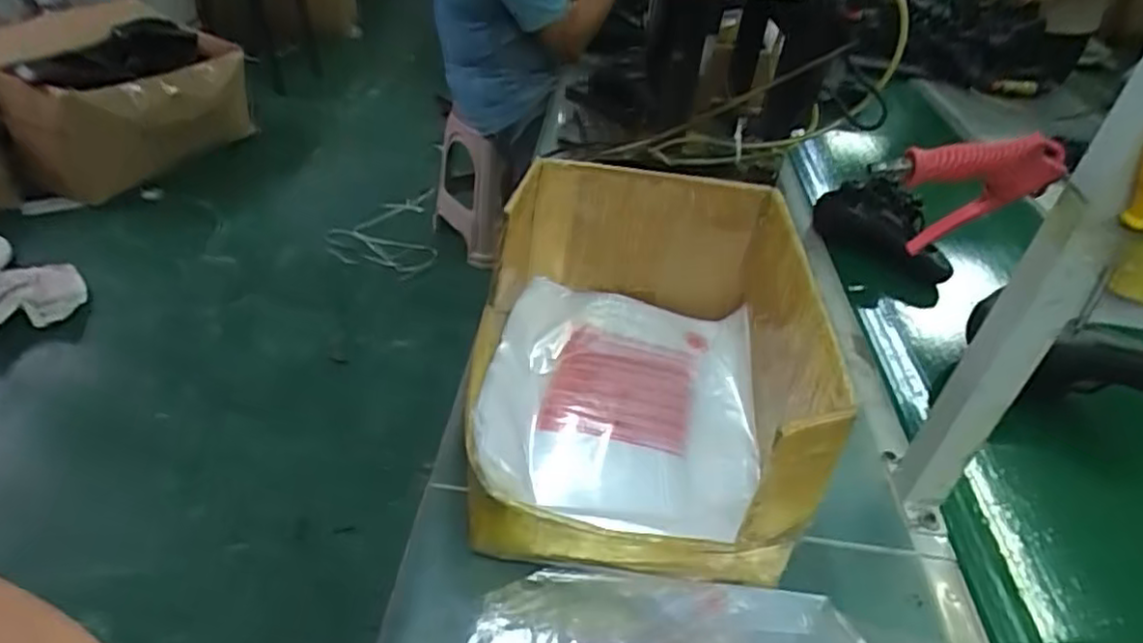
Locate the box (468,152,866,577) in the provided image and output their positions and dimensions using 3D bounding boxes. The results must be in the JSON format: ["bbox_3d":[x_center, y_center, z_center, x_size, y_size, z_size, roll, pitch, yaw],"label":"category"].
[{"bbox_3d":[0.069,0.040,0.767,0.335,0.234,0.440,6,36,-1],"label":"box"}]

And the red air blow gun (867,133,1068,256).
[{"bbox_3d":[0.327,-0.108,0.590,0.140,0.109,0.032,3,37,-7],"label":"red air blow gun"}]

